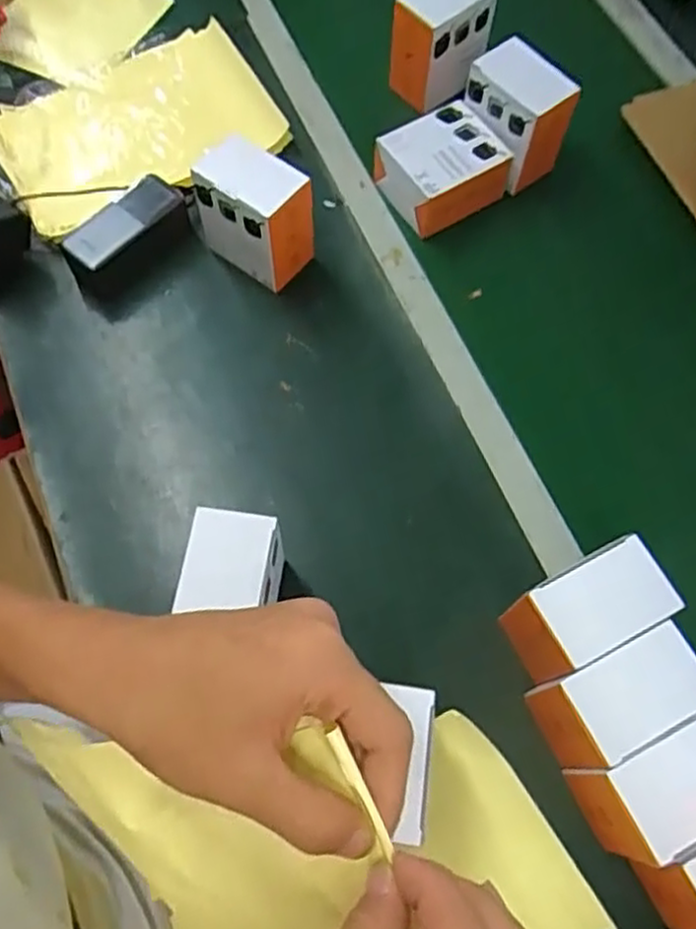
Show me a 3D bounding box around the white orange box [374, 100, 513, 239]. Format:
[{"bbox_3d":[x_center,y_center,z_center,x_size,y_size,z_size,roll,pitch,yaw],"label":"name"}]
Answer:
[{"bbox_3d":[0.101,-0.321,0.788,0.114,0.067,0.104,-27,70,-12],"label":"white orange box"}]

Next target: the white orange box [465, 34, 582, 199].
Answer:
[{"bbox_3d":[0.178,-0.373,0.771,0.064,0.107,0.109,-35,72,-14],"label":"white orange box"}]

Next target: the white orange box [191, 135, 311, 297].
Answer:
[{"bbox_3d":[-0.098,-0.251,0.722,0.110,0.126,0.069,36,71,13],"label":"white orange box"}]

